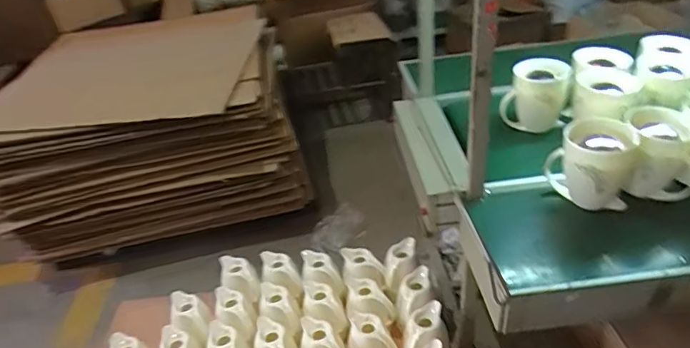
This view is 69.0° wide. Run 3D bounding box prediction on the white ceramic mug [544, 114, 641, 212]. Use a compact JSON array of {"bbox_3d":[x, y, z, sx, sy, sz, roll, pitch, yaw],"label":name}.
[{"bbox_3d":[0.600,-0.027,1.229,0.135,0.202,0.161,-16,35,-11],"label":"white ceramic mug"}]

